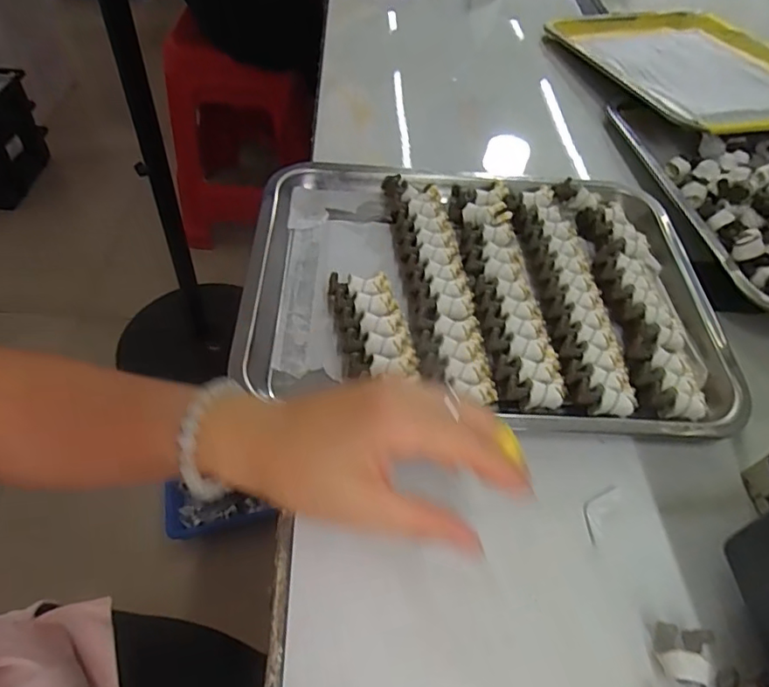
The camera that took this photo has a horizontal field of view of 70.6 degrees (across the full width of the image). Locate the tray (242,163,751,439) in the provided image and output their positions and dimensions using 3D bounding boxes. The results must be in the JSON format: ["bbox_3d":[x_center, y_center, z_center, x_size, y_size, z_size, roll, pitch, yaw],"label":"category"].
[{"bbox_3d":[0.079,-0.049,0.418,0.347,0.031,0.235,6,52,1],"label":"tray"}]

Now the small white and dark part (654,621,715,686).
[{"bbox_3d":[0.151,0.159,0.279,0.024,0.022,0.029,22,54,13],"label":"small white and dark part"}]

